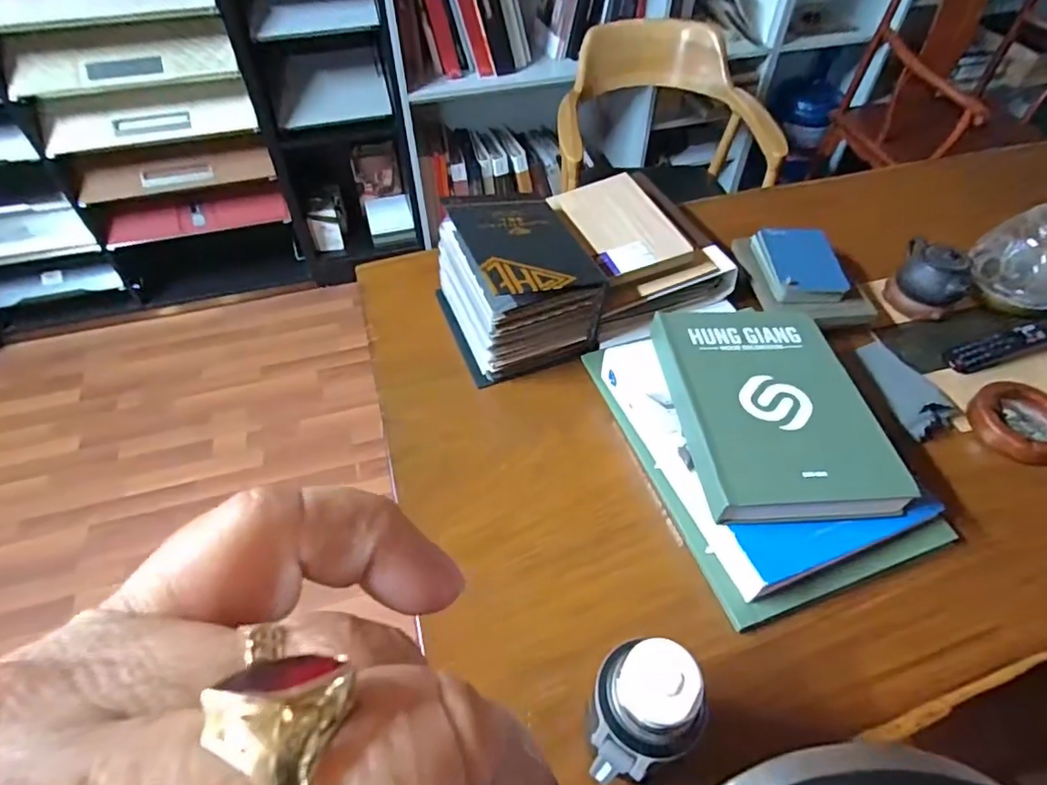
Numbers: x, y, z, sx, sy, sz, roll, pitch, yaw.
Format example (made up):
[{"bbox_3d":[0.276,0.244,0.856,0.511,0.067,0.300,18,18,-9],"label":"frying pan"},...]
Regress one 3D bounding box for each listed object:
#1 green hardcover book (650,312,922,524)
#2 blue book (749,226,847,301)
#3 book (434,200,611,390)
[{"bbox_3d":[0.294,0.007,0.690,0.216,0.044,0.298,-7,48,-1],"label":"green hardcover book"},{"bbox_3d":[0.421,-0.200,0.885,0.111,0.031,0.160,-1,49,5],"label":"blue book"},{"bbox_3d":[-0.011,-0.160,0.837,0.201,0.173,0.205,-19,50,-11],"label":"book"}]

